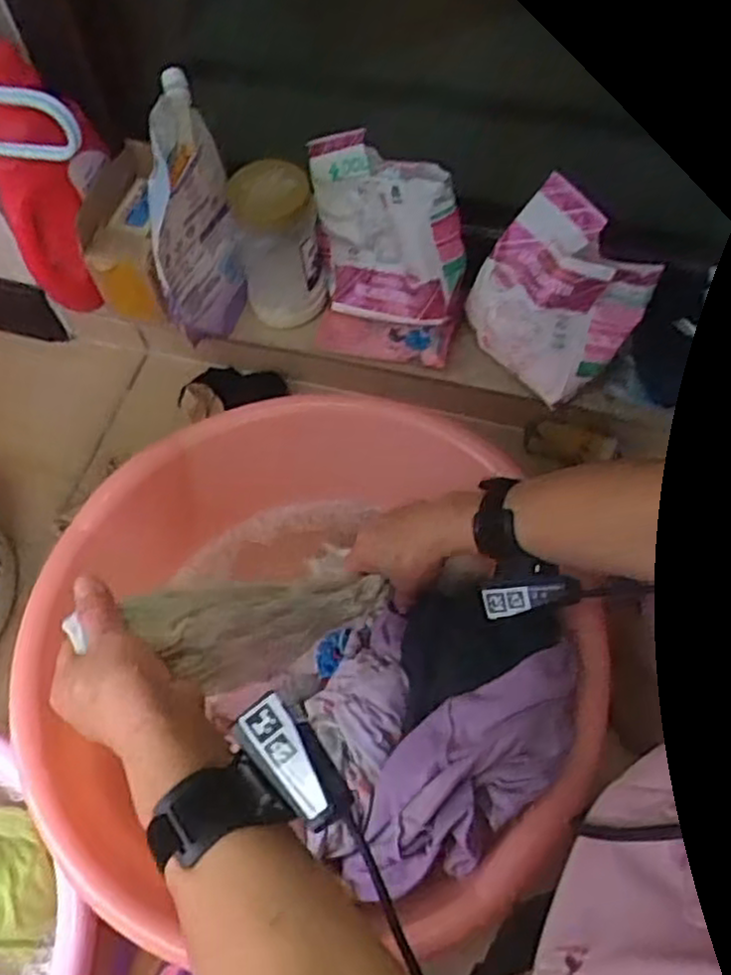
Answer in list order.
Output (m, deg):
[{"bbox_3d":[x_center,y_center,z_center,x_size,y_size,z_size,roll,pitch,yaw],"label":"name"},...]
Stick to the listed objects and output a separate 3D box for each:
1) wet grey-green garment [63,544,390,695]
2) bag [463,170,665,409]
[{"bbox_3d":[-0.076,0.101,0.570,0.079,0.255,0.046,44,112,23],"label":"wet grey-green garment"},{"bbox_3d":[0.206,-0.213,0.825,0.123,0.157,0.166,-38,66,-17],"label":"bag"}]

